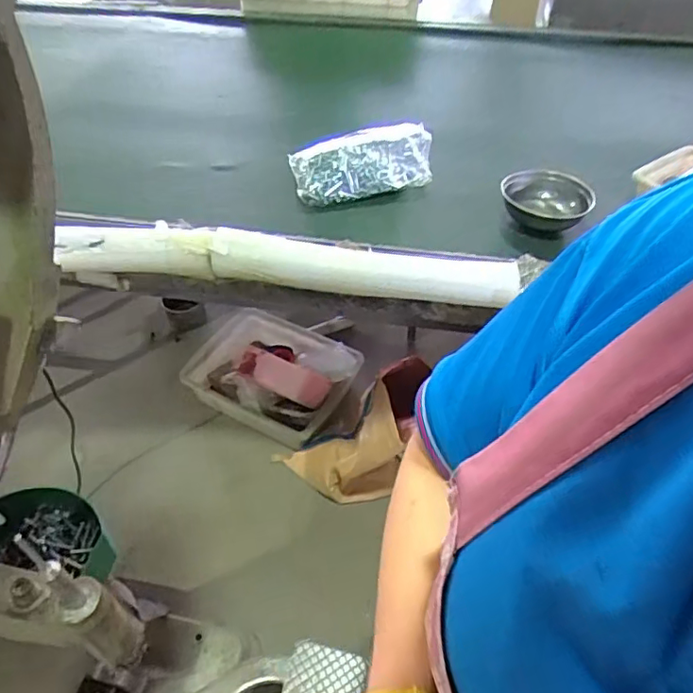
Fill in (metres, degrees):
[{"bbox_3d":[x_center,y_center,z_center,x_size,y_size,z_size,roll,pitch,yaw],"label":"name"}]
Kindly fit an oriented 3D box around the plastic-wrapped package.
[{"bbox_3d":[0.032,-0.355,1.102,0.269,0.075,0.153,-11,48,-10],"label":"plastic-wrapped package"}]

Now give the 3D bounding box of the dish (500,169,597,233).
[{"bbox_3d":[0.347,-0.247,0.997,0.151,0.062,0.135,8,48,7],"label":"dish"}]

